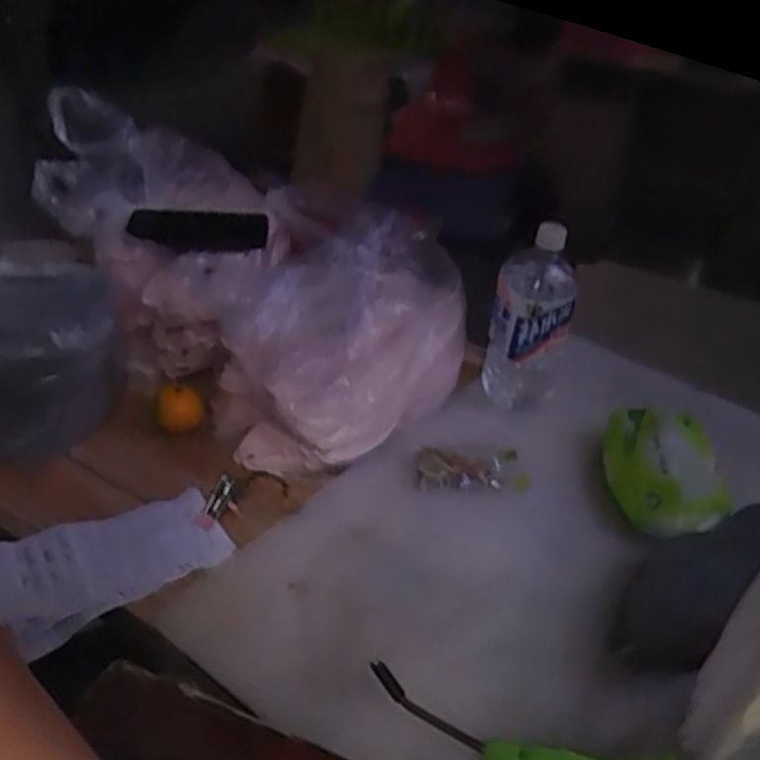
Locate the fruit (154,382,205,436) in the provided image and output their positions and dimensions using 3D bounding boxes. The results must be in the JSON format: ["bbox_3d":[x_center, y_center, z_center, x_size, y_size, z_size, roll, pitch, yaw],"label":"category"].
[{"bbox_3d":[-0.208,0.026,0.806,0.050,0.038,0.041,-4,34,-17],"label":"fruit"}]

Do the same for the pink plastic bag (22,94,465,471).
[{"bbox_3d":[-0.139,-0.127,0.899,0.512,0.251,0.291,29,38,29],"label":"pink plastic bag"}]

